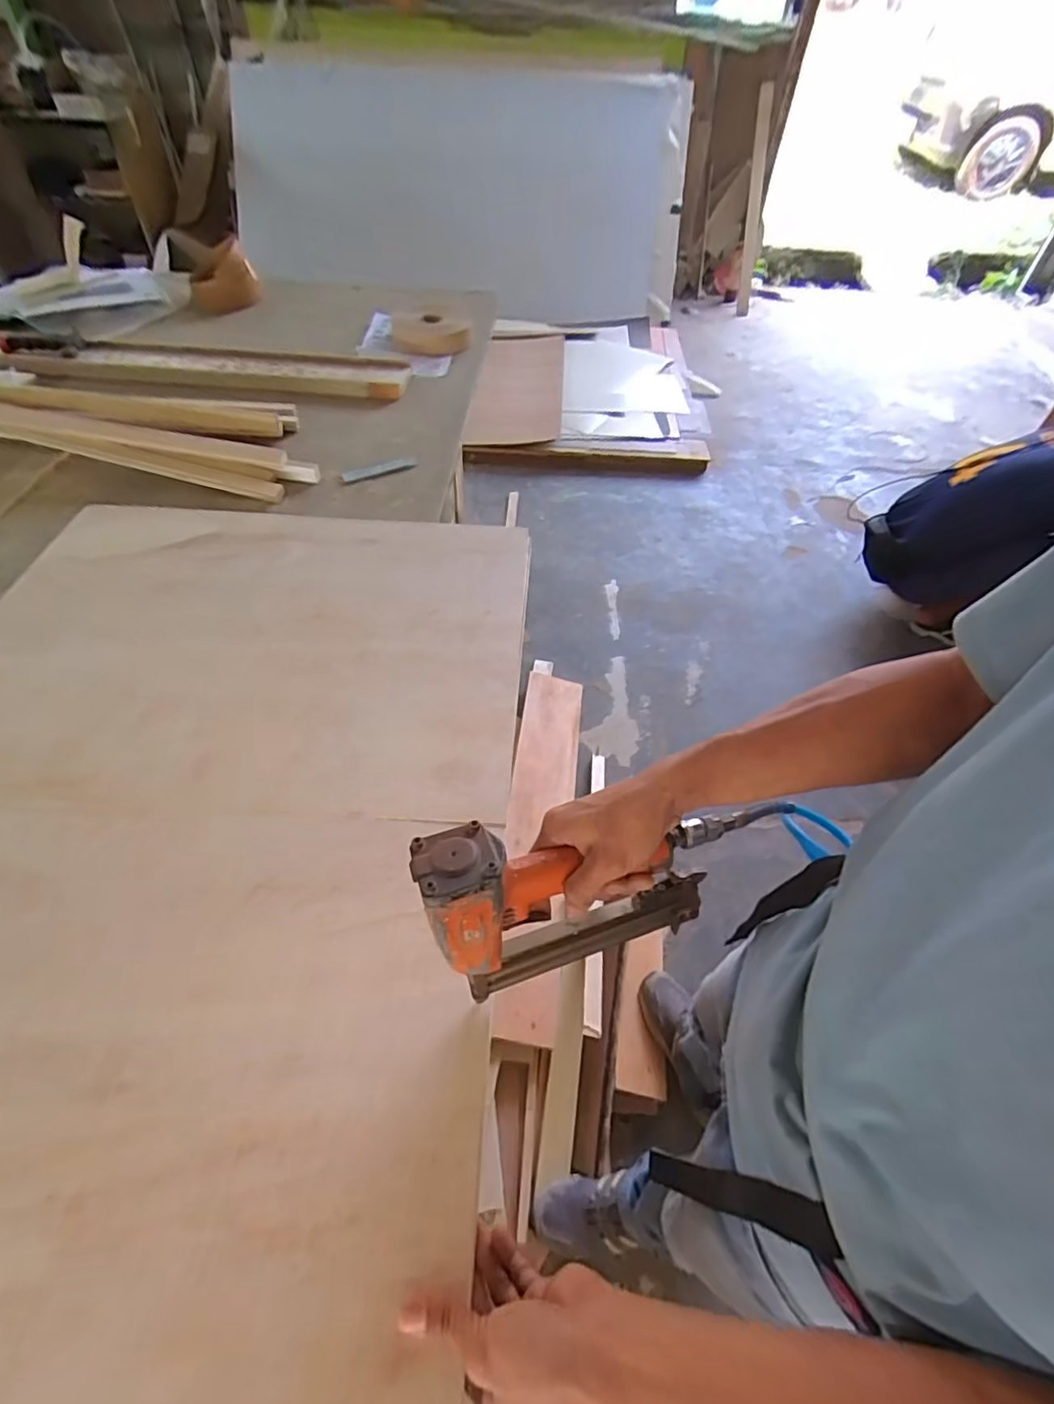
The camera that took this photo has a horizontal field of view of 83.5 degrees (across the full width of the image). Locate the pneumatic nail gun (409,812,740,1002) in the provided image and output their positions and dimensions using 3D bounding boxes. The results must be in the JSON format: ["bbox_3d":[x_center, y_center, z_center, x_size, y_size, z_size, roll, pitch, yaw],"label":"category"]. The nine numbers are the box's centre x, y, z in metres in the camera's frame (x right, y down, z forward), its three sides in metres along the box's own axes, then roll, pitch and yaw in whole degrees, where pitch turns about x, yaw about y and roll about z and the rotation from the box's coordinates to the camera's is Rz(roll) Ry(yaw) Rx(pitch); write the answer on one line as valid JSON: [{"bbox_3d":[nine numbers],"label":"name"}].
[{"bbox_3d":[0.052,0.142,0.468,0.262,0.143,0.081,-11,52,-13],"label":"pneumatic nail gun"}]

